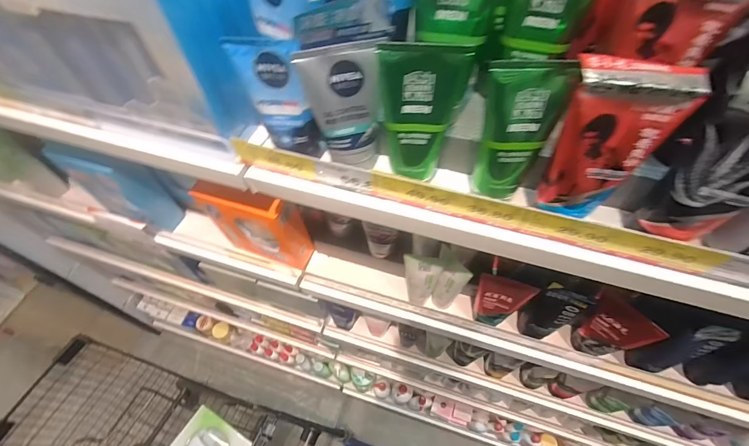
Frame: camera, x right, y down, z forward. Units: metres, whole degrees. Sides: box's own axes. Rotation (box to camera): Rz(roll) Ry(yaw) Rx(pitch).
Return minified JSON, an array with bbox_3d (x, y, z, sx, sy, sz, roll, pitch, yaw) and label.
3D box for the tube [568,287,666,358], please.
[{"bbox_3d":[0.327,0.149,0.490,0.034,0.133,0.076,-26,60,-15],"label":"tube"}]

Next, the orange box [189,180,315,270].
[{"bbox_3d":[-0.191,0.002,0.563,0.143,0.190,0.048,12,58,9],"label":"orange box"}]

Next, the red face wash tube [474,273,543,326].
[{"bbox_3d":[0.183,0.117,0.514,0.070,0.102,0.032,20,60,14],"label":"red face wash tube"}]

